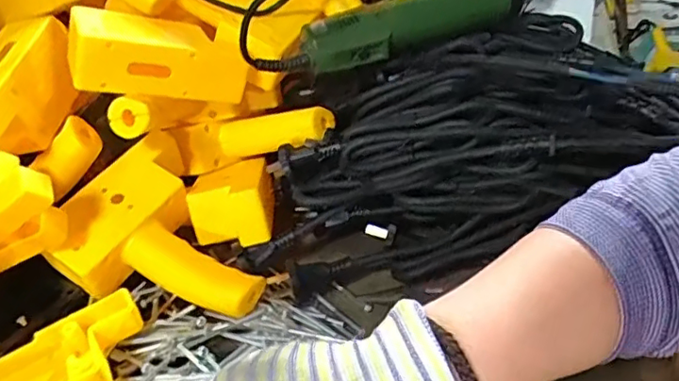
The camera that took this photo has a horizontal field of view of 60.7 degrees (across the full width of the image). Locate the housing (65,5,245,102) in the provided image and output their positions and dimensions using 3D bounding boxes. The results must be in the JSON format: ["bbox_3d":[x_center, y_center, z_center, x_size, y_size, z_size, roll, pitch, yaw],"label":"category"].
[{"bbox_3d":[-0.136,-0.104,0.440,0.125,0.054,0.051,-1,31,-33],"label":"housing"}]

